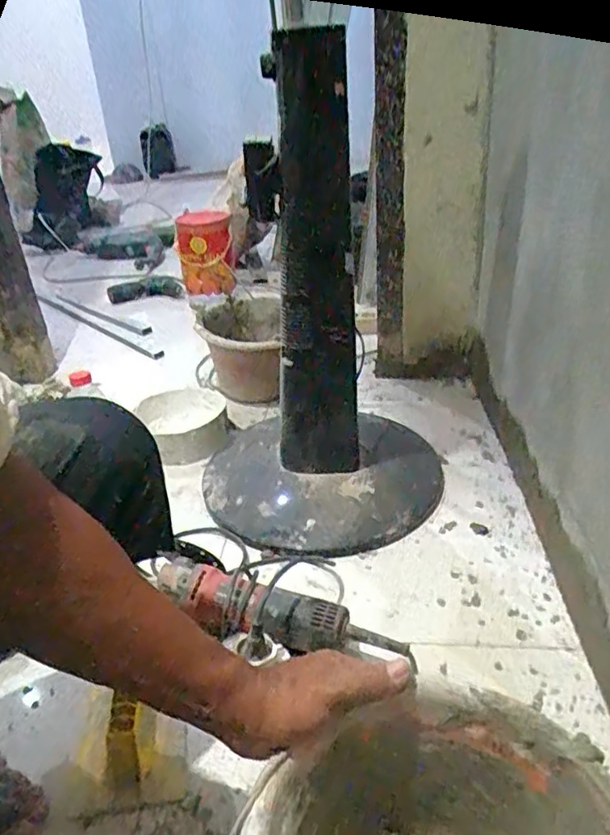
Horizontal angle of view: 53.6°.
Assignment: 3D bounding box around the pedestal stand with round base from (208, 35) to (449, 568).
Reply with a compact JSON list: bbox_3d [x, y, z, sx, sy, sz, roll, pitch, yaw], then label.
[{"bbox_3d":[0.009,-0.138,0.863,0.374,0.569,0.356,3,31,14],"label":"pedestal stand with round base"}]

